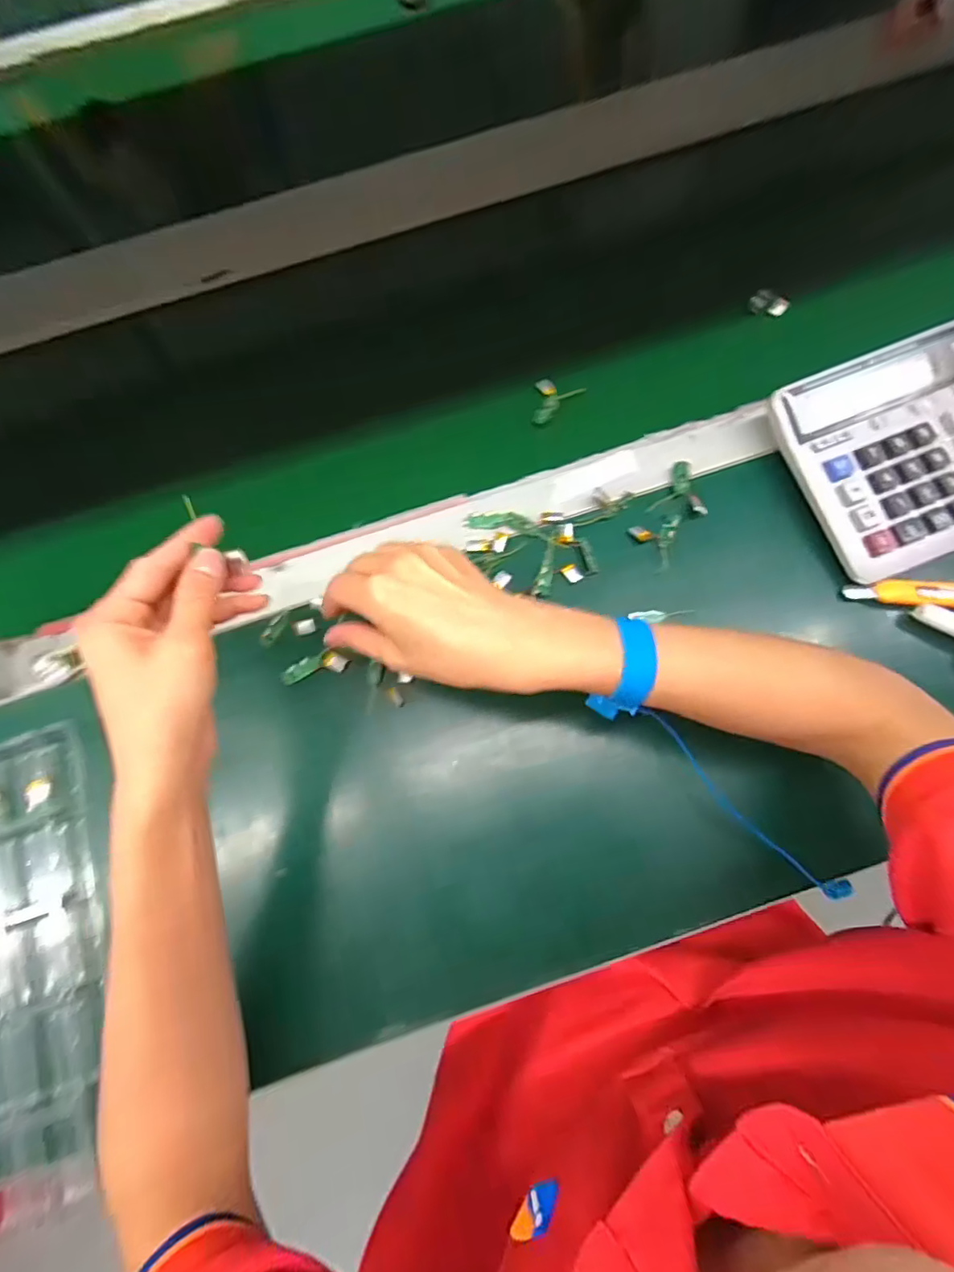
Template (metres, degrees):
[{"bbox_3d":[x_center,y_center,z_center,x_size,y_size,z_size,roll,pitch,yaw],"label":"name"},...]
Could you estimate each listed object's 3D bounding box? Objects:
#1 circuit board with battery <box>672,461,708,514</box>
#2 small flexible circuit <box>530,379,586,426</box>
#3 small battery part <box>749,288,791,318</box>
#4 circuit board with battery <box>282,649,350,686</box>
[{"bbox_3d":[0.164,-0.115,0.426,0.015,0.010,0.050,-14,74,-1],"label":"circuit board with battery"},{"bbox_3d":[0.068,-0.199,0.466,0.042,0.013,0.047,14,76,6],"label":"small flexible circuit"},{"bbox_3d":[0.261,-0.296,0.482,0.032,0.020,0.013,29,76,8],"label":"small battery part"},{"bbox_3d":[-0.121,0.023,0.406,0.049,0.012,0.017,-14,74,-1],"label":"circuit board with battery"}]

